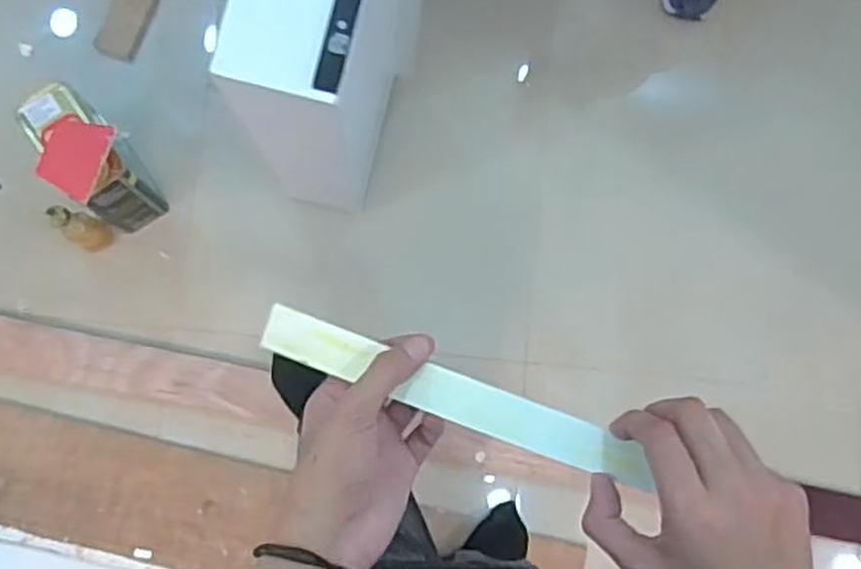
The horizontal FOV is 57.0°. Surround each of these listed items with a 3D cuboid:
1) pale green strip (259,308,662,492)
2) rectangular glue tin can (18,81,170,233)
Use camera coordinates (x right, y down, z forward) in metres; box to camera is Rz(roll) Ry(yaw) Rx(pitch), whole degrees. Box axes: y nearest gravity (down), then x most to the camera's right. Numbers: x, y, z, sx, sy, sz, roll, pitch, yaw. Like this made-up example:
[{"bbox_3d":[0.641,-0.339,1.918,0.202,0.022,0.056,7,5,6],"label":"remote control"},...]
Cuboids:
[{"bbox_3d":[0.013,0.062,0.439,0.220,0.010,0.025,21,83,3],"label":"pale green strip"},{"bbox_3d":[-0.507,-0.185,1.222,0.089,0.246,0.181,-32,85,-7],"label":"rectangular glue tin can"}]

